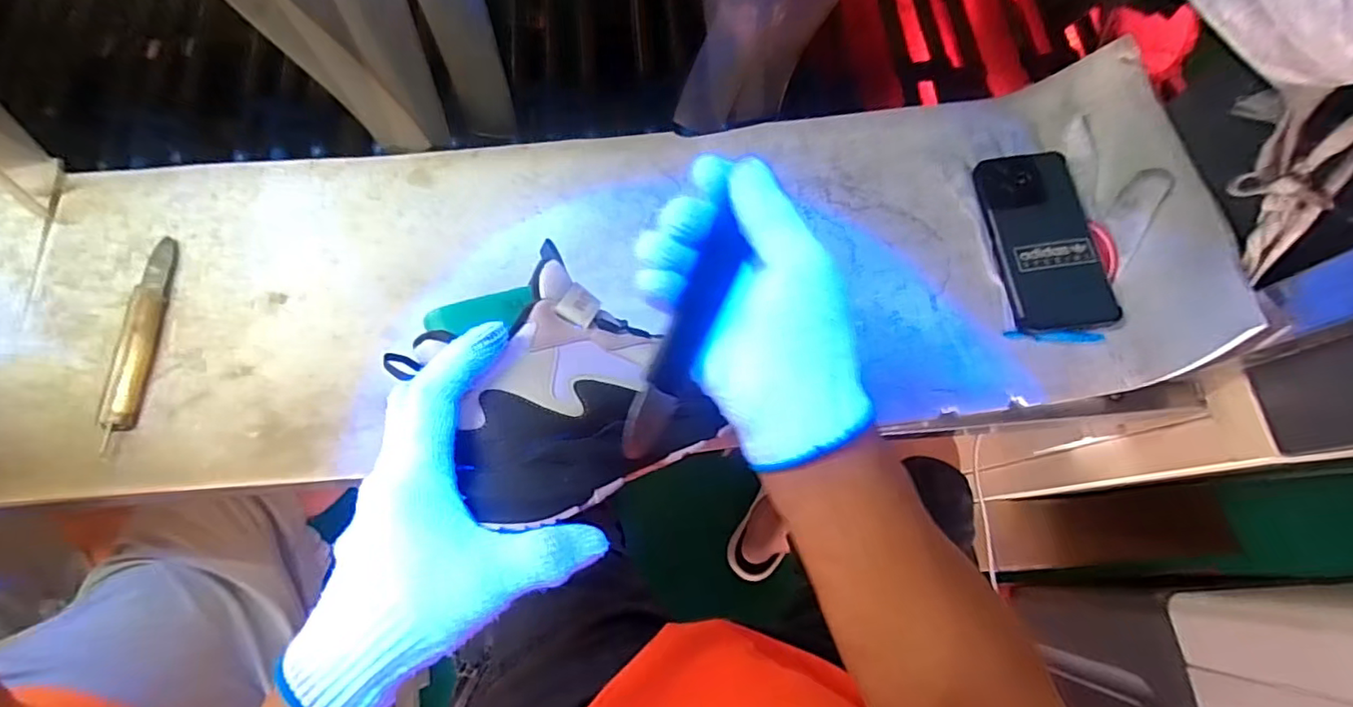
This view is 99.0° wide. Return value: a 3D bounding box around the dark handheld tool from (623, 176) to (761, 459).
[{"bbox_3d":[0.006,-0.008,0.311,0.023,0.013,0.135,24,88,7],"label":"dark handheld tool"}]

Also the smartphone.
[{"bbox_3d":[0.311,-0.097,0.490,0.079,0.009,0.159,-9,72,8],"label":"smartphone"}]

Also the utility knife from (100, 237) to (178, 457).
[{"bbox_3d":[-0.447,-0.013,0.480,0.030,0.012,0.182,-2,73,-1],"label":"utility knife"}]

